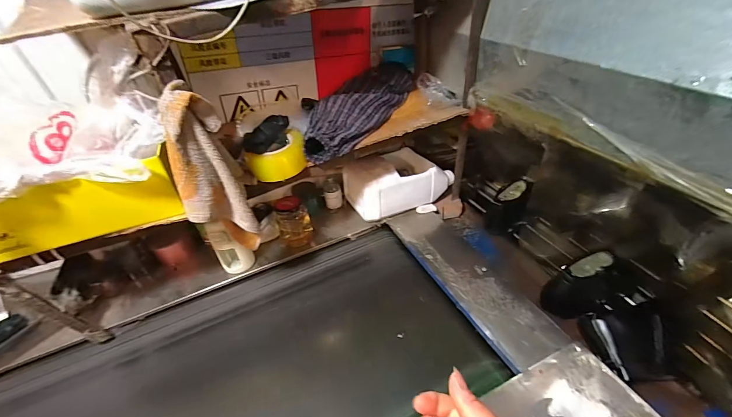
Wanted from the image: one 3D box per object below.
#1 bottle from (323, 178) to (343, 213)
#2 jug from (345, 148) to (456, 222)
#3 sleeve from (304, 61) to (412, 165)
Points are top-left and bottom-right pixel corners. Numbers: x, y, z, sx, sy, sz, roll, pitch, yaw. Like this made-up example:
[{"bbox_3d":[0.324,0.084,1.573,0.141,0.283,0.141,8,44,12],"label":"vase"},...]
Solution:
[{"bbox_3d":[-0.096,-0.041,0.969,0.052,0.084,0.060,-9,39,-3],"label":"bottle"},{"bbox_3d":[0.078,-0.093,0.966,0.273,0.139,0.208,-21,42,-17],"label":"jug"},{"bbox_3d":[-0.021,-0.241,0.768,0.129,0.078,0.394,18,45,27],"label":"sleeve"}]

